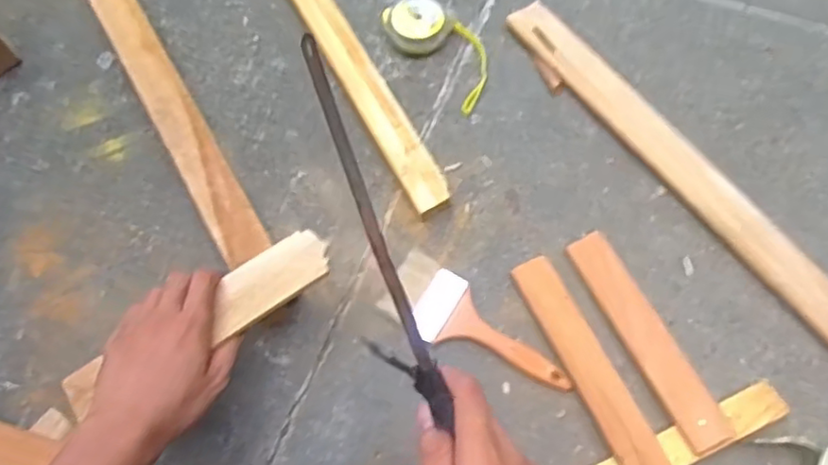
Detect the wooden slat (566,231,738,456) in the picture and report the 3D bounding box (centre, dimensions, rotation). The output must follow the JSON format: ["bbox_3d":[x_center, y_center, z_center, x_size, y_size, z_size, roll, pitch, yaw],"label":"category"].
[{"bbox_3d":[0.202,0.089,0.570,0.037,0.008,0.207,-25,65,-7],"label":"wooden slat"}]

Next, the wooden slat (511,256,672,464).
[{"bbox_3d":[0.153,0.116,0.575,0.039,0.007,0.211,-24,64,-5],"label":"wooden slat"}]

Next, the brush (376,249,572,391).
[{"bbox_3d":[0.055,0.092,0.606,0.186,0.008,0.067,35,71,16],"label":"brush"}]

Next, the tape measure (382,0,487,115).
[{"bbox_3d":[0.033,-0.205,0.707,0.076,0.034,0.150,-39,70,-14],"label":"tape measure"}]

